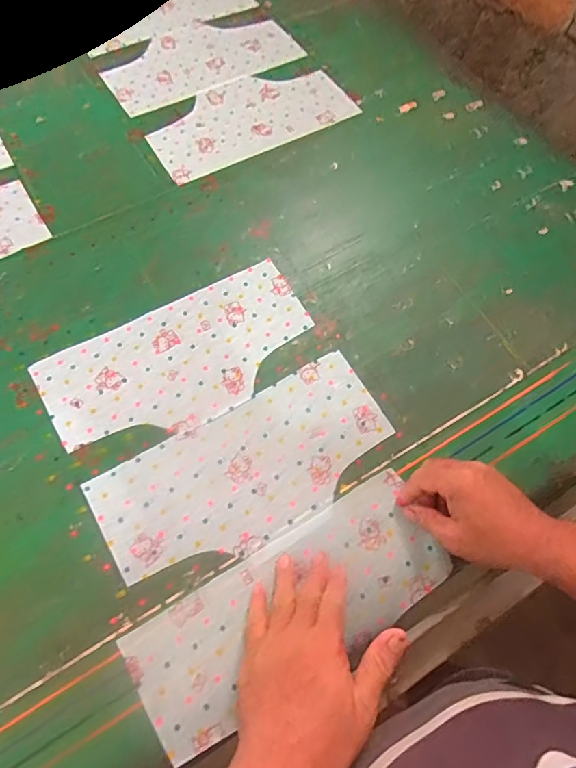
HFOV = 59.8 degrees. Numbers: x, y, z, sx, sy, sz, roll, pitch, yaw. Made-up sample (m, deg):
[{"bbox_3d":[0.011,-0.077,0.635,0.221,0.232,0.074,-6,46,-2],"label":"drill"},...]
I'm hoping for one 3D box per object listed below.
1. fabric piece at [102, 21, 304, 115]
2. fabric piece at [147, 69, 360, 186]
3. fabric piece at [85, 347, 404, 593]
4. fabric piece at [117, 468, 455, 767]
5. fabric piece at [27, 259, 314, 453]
[{"bbox_3d":[-0.150,-0.552,0.849,0.321,0.007,0.164,-29,69,-15],"label":"fabric piece"},{"bbox_3d":[-0.062,-0.426,0.791,0.320,0.004,0.157,-29,68,-15],"label":"fabric piece"},{"bbox_3d":[-0.039,0.091,0.544,0.319,0.004,0.146,-28,68,-15],"label":"fabric piece"},{"bbox_3d":[0.007,0.218,0.493,0.314,0.011,0.127,-29,72,-15],"label":"fabric piece"},{"bbox_3d":[-0.123,-0.030,0.599,0.318,0.004,0.162,-28,68,-15],"label":"fabric piece"}]

